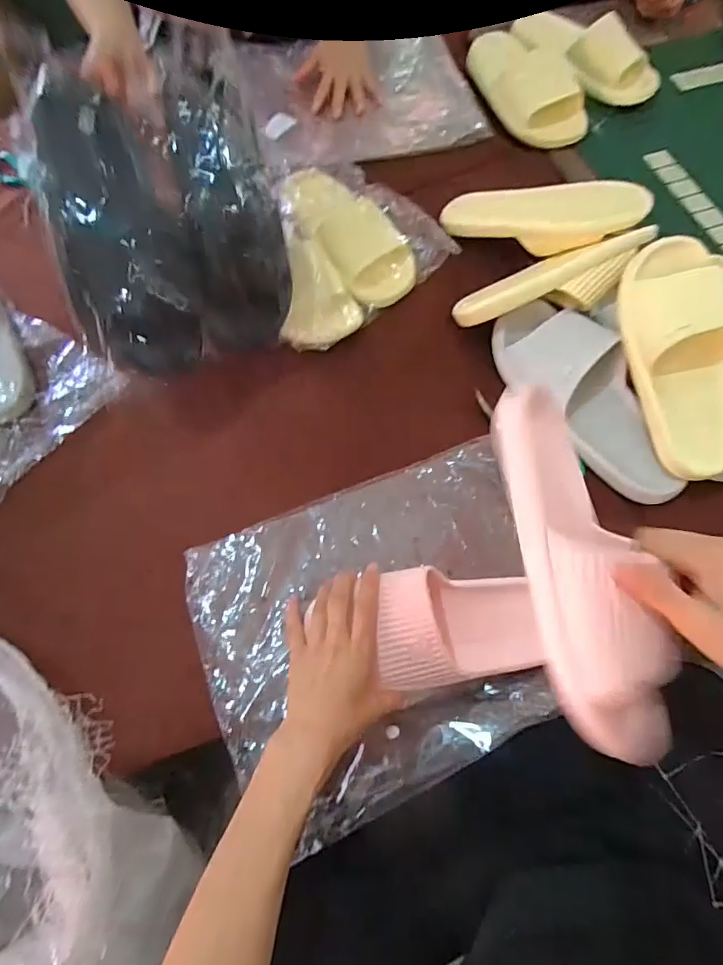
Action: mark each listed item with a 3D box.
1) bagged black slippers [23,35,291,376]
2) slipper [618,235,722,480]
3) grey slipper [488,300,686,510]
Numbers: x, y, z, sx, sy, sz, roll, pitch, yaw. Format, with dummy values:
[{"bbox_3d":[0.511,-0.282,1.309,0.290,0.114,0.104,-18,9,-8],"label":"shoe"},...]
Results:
[{"bbox_3d":[-0.201,-0.274,0.538,0.213,0.136,0.316,-16,85,-15],"label":"bagged black slippers"},{"bbox_3d":[0.339,-0.128,0.527,0.099,0.061,0.244,-10,91,-2],"label":"slipper"},{"bbox_3d":[0.243,-0.098,0.568,0.122,0.065,0.272,-18,68,-6],"label":"grey slipper"}]

